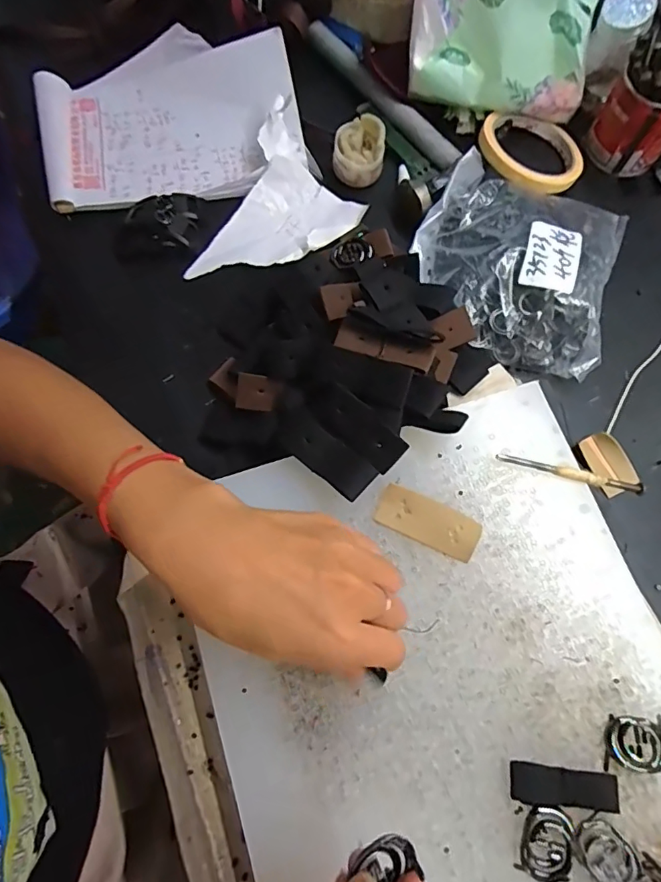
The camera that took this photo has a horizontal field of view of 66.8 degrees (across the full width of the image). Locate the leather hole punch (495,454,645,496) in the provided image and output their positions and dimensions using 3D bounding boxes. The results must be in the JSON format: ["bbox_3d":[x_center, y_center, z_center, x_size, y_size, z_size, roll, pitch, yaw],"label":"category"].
[{"bbox_3d":[0.153,0.021,0.319,0.093,0.008,0.007,12,73,3],"label":"leather hole punch"}]

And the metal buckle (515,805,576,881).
[{"bbox_3d":[0.114,0.210,0.261,0.026,0.005,0.034,21,74,6],"label":"metal buckle"}]

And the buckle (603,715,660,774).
[{"bbox_3d":[0.168,0.167,0.274,0.034,0.009,0.027,2,73,0],"label":"buckle"}]

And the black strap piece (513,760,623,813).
[{"bbox_3d":[0.125,0.186,0.269,0.056,0.007,0.018,6,73,1],"label":"black strap piece"}]

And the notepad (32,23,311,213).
[{"bbox_3d":[-0.141,-0.282,0.430,0.221,0.042,0.149,-10,73,-4],"label":"notepad"}]

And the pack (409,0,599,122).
[{"bbox_3d":[0.142,-0.336,0.415,0.155,0.080,0.087,18,74,5],"label":"pack"}]

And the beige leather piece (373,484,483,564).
[{"bbox_3d":[0.060,0.050,0.310,0.063,0.005,0.027,24,74,7],"label":"beige leather piece"}]

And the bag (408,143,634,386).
[{"bbox_3d":[0.148,-0.145,0.398,0.157,0.045,0.168,19,74,5],"label":"bag"}]

